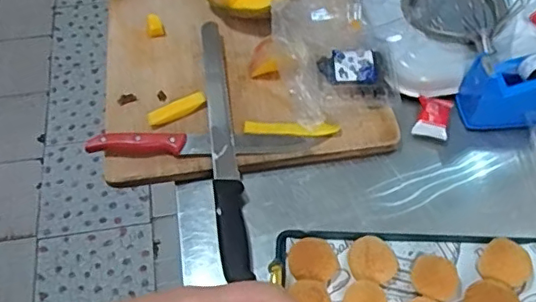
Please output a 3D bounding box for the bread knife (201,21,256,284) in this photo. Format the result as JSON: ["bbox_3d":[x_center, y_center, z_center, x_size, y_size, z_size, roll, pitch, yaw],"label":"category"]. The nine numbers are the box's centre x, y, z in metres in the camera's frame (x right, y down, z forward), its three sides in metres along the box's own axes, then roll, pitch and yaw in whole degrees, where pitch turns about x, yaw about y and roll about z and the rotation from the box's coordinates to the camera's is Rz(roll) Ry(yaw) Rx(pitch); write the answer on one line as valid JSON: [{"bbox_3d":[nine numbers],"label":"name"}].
[{"bbox_3d":[-0.054,-0.017,0.688,0.032,0.014,0.359,-7,57,-3],"label":"bread knife"}]

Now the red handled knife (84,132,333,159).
[{"bbox_3d":[-0.074,-0.011,0.678,0.279,0.020,0.030,-2,57,0],"label":"red handled knife"}]

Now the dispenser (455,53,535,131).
[{"bbox_3d":[0.316,-0.077,0.695,0.135,0.088,0.057,-1,57,1],"label":"dispenser"}]

